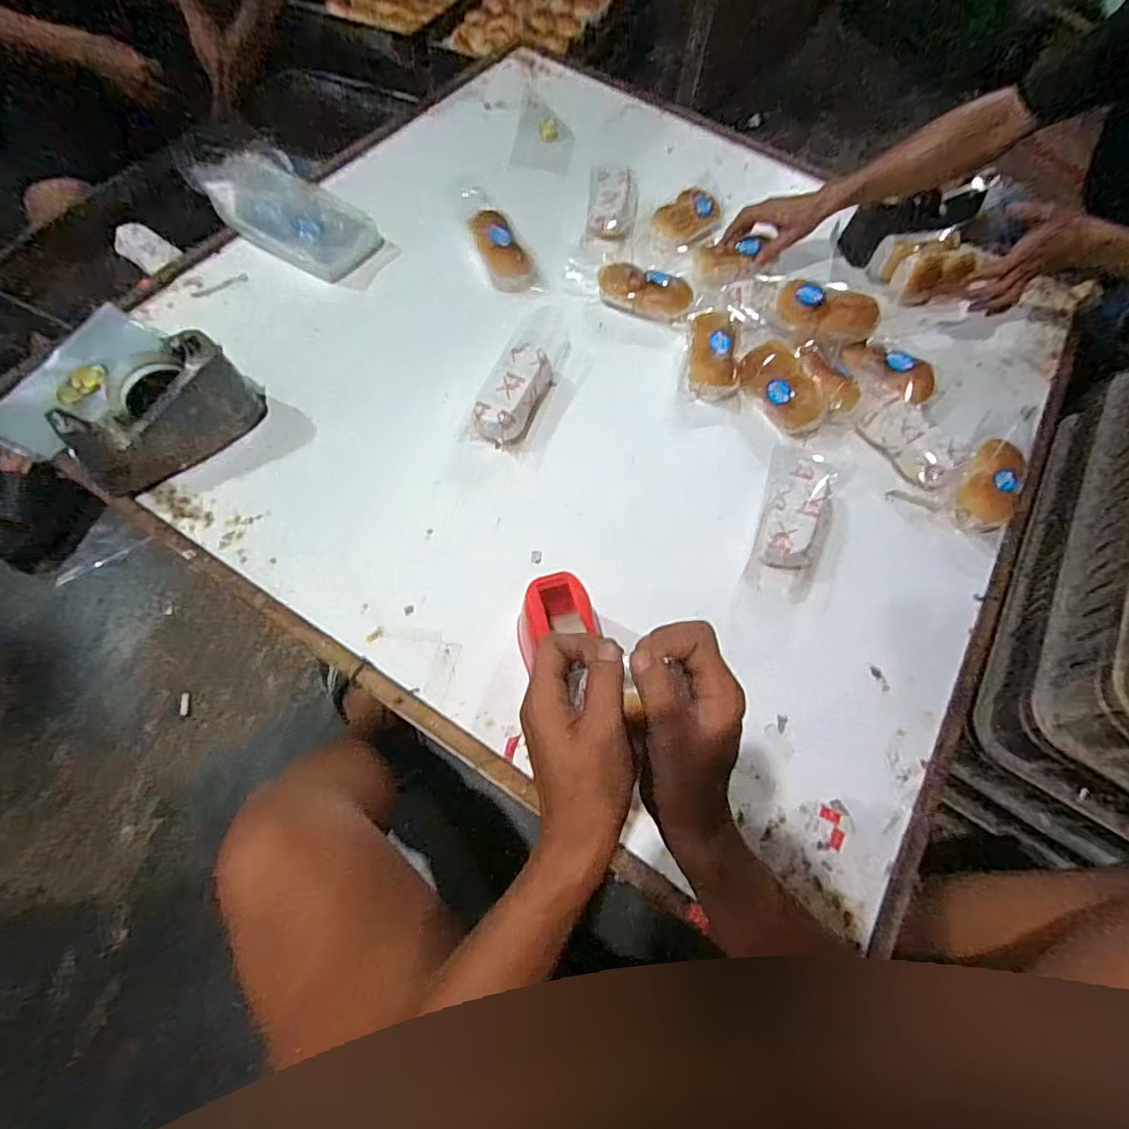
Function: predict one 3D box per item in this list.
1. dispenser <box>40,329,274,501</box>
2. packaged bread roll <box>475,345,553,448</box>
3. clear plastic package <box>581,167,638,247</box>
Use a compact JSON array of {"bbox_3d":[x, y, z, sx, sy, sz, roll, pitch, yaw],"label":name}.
[{"bbox_3d":[-0.472,-0.177,0.671,0.071,0.111,0.219,36,67,13],"label":"dispenser"},{"bbox_3d":[-0.070,-0.229,0.747,0.073,0.047,0.145,21,64,6],"label":"packaged bread roll"},{"bbox_3d":[0.078,-0.590,0.947,0.083,0.052,0.145,9,63,0],"label":"clear plastic package"}]

